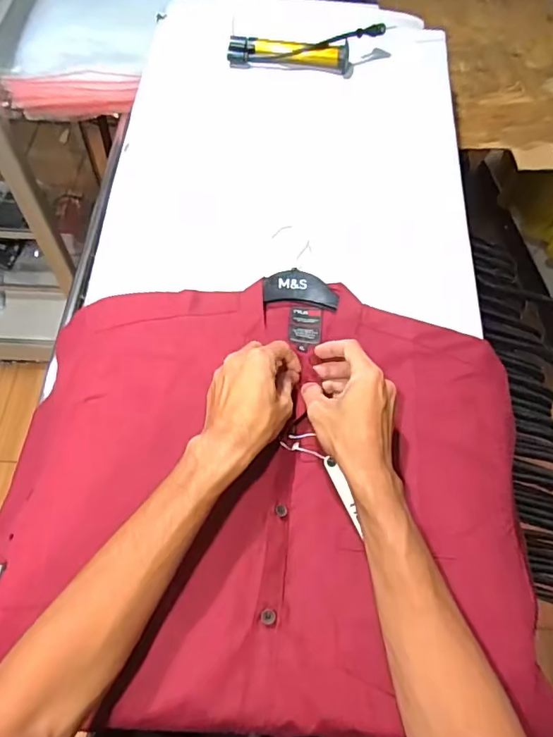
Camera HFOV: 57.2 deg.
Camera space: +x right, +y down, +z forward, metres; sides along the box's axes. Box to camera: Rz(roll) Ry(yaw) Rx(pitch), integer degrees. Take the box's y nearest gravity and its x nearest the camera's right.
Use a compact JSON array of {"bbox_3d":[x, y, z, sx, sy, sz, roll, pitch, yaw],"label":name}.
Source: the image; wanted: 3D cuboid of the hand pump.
[{"bbox_3d":[0.047,-0.491,0.782,0.237,0.044,0.043,-4,62,-5],"label":"hand pump"}]

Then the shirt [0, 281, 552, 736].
[{"bbox_3d":[-0.008,0.105,0.490,0.482,0.037,0.404,4,62,-1],"label":"shirt"}]

